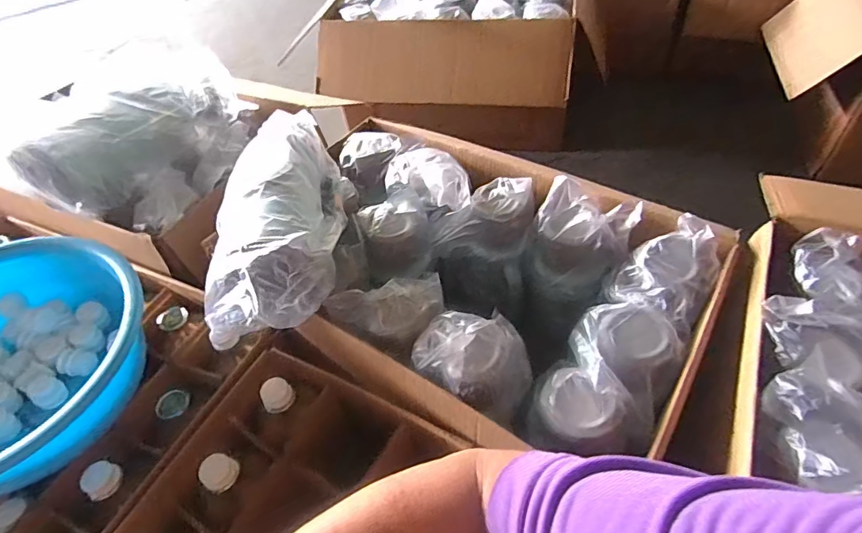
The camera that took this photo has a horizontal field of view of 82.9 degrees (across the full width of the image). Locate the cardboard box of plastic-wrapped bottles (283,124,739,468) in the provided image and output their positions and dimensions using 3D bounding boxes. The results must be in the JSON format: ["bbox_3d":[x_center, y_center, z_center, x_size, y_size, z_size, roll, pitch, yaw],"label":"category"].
[{"bbox_3d":[0.059,0.030,0.811,0.659,0.232,0.447,26,56,27],"label":"cardboard box of plastic-wrapped bottles"}]

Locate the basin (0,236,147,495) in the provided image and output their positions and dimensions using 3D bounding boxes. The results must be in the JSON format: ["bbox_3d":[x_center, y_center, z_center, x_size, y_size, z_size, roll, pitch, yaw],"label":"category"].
[{"bbox_3d":[-0.622,0.138,0.716,0.371,0.142,0.371,-3,48,4],"label":"basin"}]

